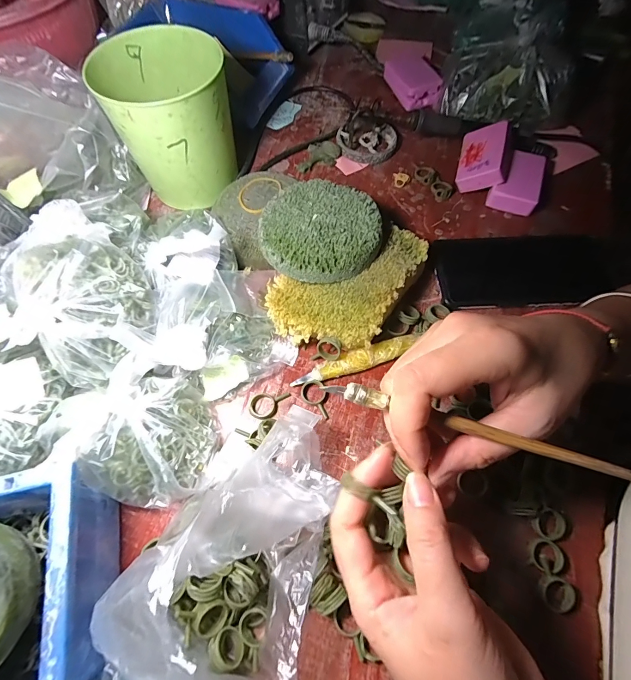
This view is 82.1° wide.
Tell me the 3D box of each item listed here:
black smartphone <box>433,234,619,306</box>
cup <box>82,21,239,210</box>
[{"bbox_3d":[0.198,-0.068,0.345,0.165,0.012,0.078,-2,65,0],"label":"black smartphone"},{"bbox_3d":[-0.135,-0.209,0.352,0.104,0.108,0.109,0,65,1],"label":"cup"}]

